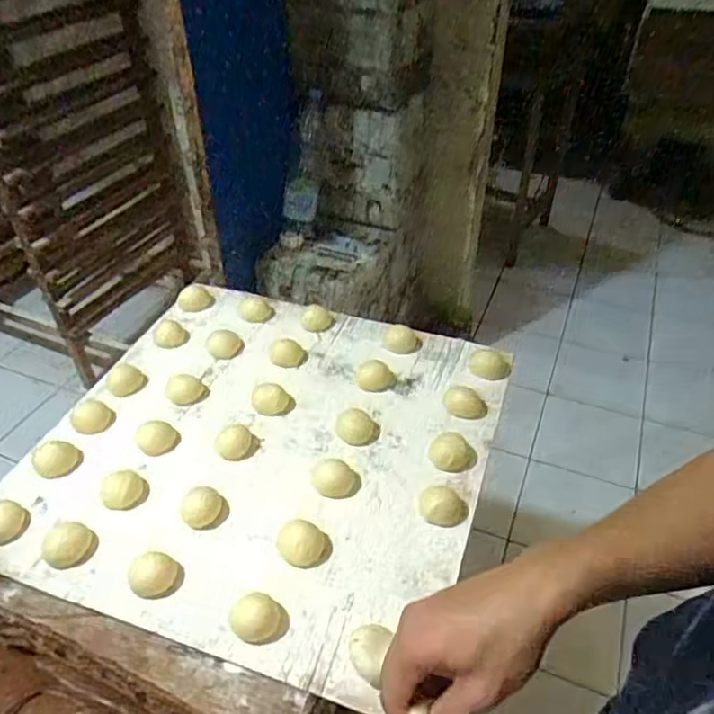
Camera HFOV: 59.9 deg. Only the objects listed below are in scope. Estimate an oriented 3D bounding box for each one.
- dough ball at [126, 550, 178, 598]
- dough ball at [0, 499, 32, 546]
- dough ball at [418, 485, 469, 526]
[{"bbox_3d":[-0.220,0.235,0.668,0.050,0.031,0.040,-25,47,-26],"label":"dough ball"},{"bbox_3d":[-0.415,0.193,0.726,0.050,0.024,0.049,0,41,0],"label":"dough ball"},{"bbox_3d":[0.101,0.176,0.741,0.057,0.034,0.052,0,41,0],"label":"dough ball"}]

